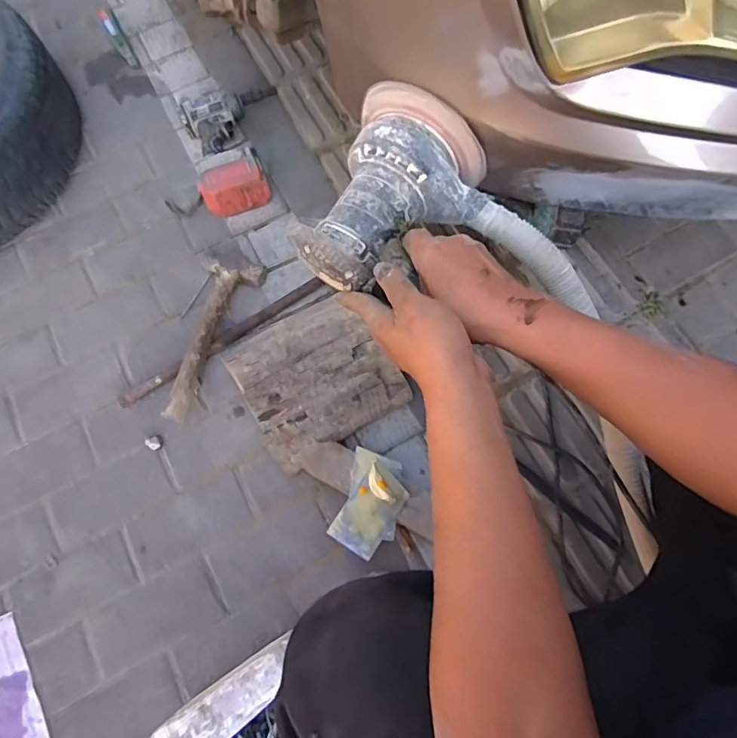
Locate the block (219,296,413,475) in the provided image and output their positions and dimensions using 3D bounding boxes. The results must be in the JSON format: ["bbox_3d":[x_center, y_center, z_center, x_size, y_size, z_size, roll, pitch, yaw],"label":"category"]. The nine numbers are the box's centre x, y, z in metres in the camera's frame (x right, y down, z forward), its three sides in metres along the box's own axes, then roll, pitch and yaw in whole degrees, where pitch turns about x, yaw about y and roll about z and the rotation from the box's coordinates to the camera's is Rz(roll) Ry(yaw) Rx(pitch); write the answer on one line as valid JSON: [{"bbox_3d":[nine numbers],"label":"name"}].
[{"bbox_3d":[-0.094,0.007,0.850,0.231,0.074,0.240,-32,75,-8],"label":"block"}]

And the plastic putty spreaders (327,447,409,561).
[{"bbox_3d":[0.004,0.201,0.763,0.091,0.029,0.145,19,74,7],"label":"plastic putty spreaders"}]

